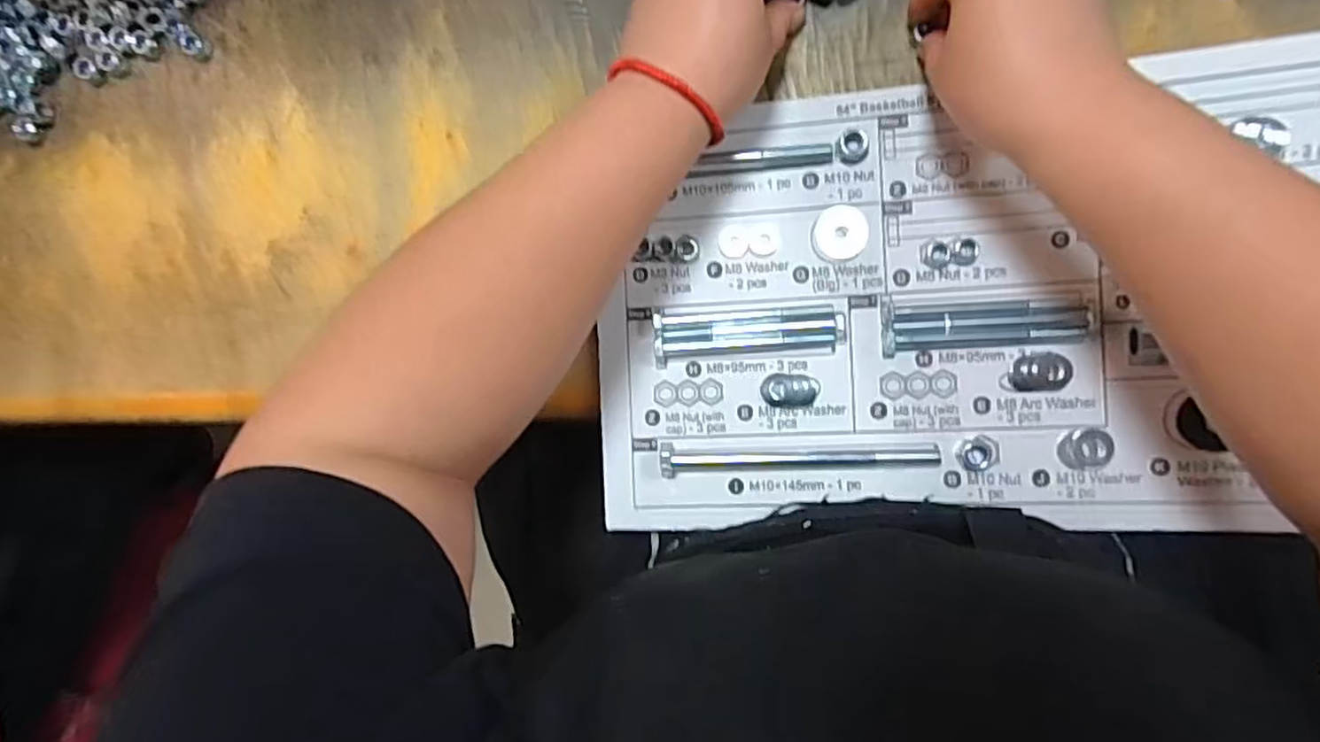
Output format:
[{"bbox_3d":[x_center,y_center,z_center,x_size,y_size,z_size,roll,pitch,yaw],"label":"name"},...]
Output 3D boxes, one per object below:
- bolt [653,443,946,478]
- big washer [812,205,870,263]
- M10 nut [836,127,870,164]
[{"bbox_3d":[0.076,0.047,0.385,0.151,0.011,0.017,-4,89,10],"label":"bolt"},{"bbox_3d":[0.100,-0.077,0.380,0.029,0.004,0.031,0,90,10],"label":"big washer"},{"bbox_3d":[0.106,-0.124,0.377,0.017,0.007,0.020,26,94,9],"label":"M10 nut"}]

